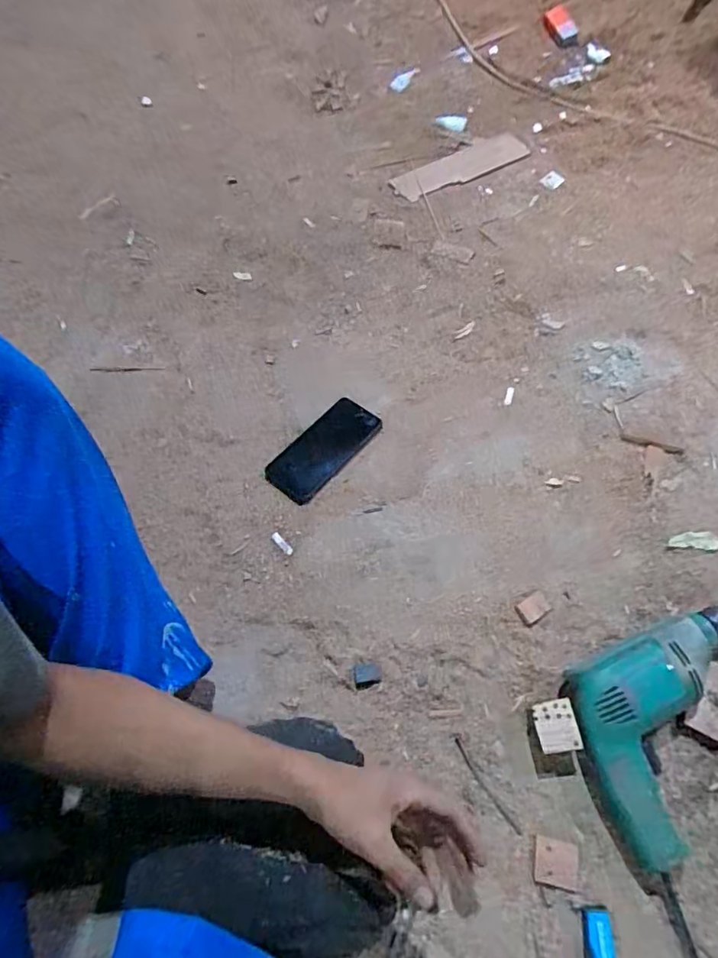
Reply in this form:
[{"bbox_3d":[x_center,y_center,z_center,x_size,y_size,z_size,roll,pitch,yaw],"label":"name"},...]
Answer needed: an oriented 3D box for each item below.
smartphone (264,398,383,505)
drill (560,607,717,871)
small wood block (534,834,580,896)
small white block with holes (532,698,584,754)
[{"bbox_3d":[-0.050,-0.043,0.746,0.084,0.007,0.173,36,68,21],"label":"smartphone"},{"bbox_3d":[0.293,0.223,0.538,0.145,0.059,0.275,26,65,16],"label":"drill"},{"bbox_3d":[0.188,0.366,0.496,0.040,0.004,0.039,9,61,9],"label":"small wood block"},{"bbox_3d":[0.202,0.258,0.541,0.042,0.036,0.046,-7,61,-2],"label":"small white block with holes"}]

